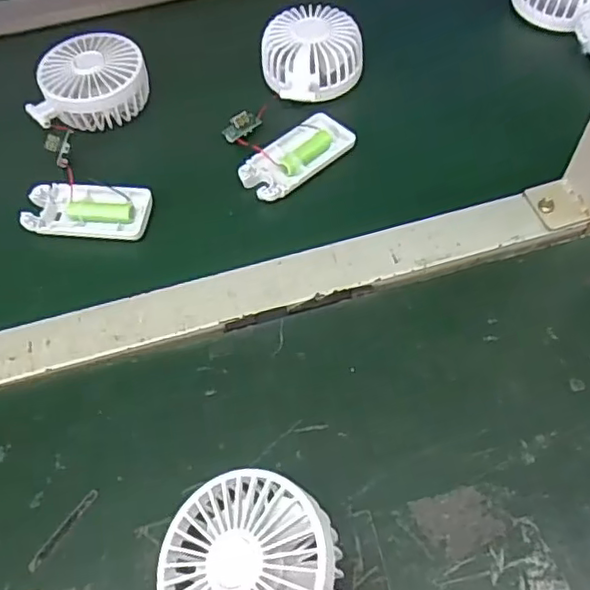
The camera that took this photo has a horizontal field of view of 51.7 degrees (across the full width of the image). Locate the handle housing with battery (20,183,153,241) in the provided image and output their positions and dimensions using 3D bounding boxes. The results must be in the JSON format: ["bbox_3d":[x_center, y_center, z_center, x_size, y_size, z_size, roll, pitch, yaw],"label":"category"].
[{"bbox_3d":[-0.160,-0.065,0.472,0.094,0.012,0.045,4,58,6],"label":"handle housing with battery"}]

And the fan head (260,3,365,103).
[{"bbox_3d":[0.015,-0.209,0.528,0.085,0.036,0.087,-8,58,-2],"label":"fan head"}]

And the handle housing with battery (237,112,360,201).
[{"bbox_3d":[0.002,-0.112,0.487,0.095,0.009,0.047,-40,64,-20],"label":"handle housing with battery"}]

